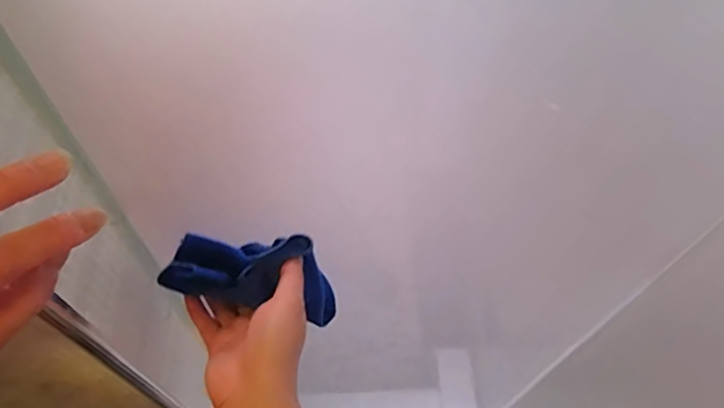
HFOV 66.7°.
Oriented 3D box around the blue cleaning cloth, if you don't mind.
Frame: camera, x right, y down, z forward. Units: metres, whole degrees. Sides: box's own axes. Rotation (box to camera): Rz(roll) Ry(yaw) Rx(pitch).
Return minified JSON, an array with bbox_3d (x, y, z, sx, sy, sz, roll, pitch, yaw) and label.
[{"bbox_3d":[-0.074,0.069,0.492,0.177,0.092,0.043,22,47,-40],"label":"blue cleaning cloth"}]

